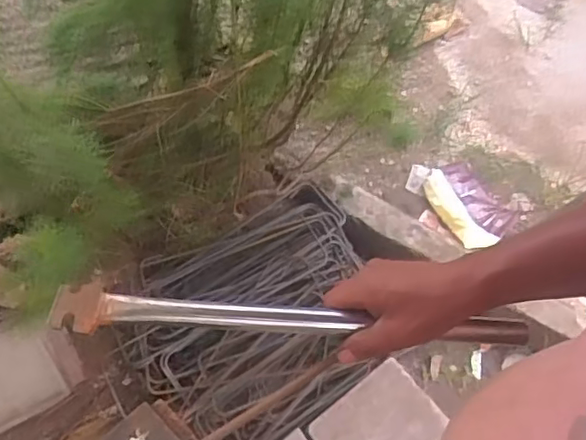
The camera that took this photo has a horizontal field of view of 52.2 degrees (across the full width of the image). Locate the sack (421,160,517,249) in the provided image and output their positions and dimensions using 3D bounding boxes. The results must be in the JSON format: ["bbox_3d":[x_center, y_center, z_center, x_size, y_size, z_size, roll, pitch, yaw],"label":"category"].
[{"bbox_3d":[0.479,-0.045,1.655,0.194,0.035,0.259,-28,61,-20],"label":"sack"}]

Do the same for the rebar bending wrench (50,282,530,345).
[{"bbox_3d":[0.002,0.081,0.487,0.378,0.020,0.028,4,55,-4],"label":"rebar bending wrench"}]

